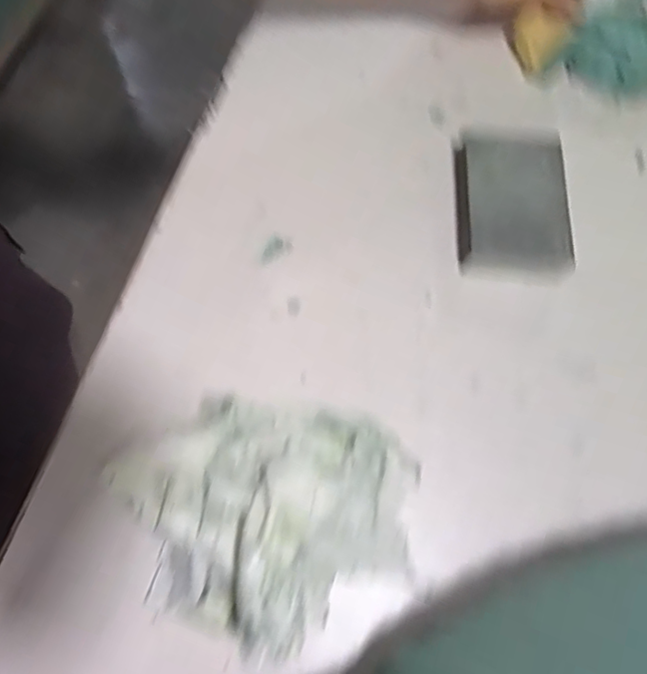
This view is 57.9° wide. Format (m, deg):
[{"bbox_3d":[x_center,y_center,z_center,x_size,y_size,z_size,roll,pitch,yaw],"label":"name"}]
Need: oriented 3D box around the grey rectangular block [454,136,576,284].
[{"bbox_3d":[0.129,-0.088,0.404,0.072,0.026,0.104,-1,73,-3],"label":"grey rectangular block"}]

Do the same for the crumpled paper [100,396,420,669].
[{"bbox_3d":[-0.027,0.095,0.310,0.150,0.072,0.118,8,73,0],"label":"crumpled paper"}]

